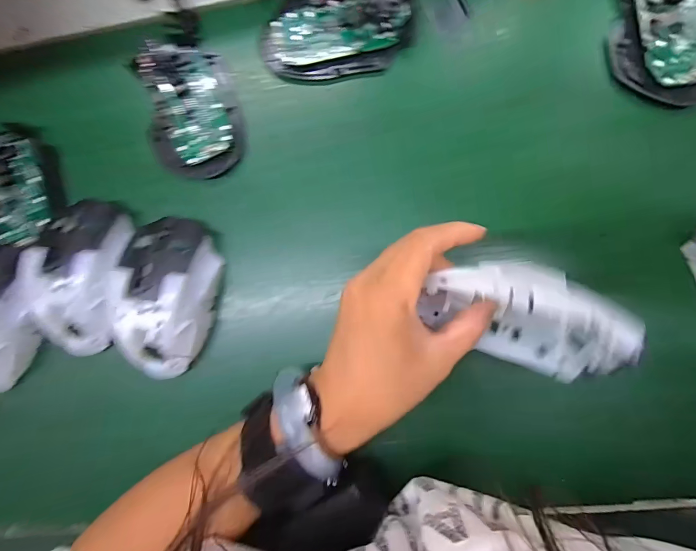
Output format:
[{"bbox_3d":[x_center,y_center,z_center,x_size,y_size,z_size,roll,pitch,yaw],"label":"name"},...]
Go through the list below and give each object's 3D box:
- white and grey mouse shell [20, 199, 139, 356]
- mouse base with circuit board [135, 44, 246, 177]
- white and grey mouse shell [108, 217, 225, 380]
[{"bbox_3d":[-0.191,-0.001,0.246,0.063,0.037,0.114,6,88,4],"label":"white and grey mouse shell"},{"bbox_3d":[-0.118,-0.128,0.262,0.068,0.014,0.108,-11,87,3],"label":"mouse base with circuit board"},{"bbox_3d":[-0.125,0.019,0.238,0.070,0.040,0.118,9,89,4],"label":"white and grey mouse shell"}]

